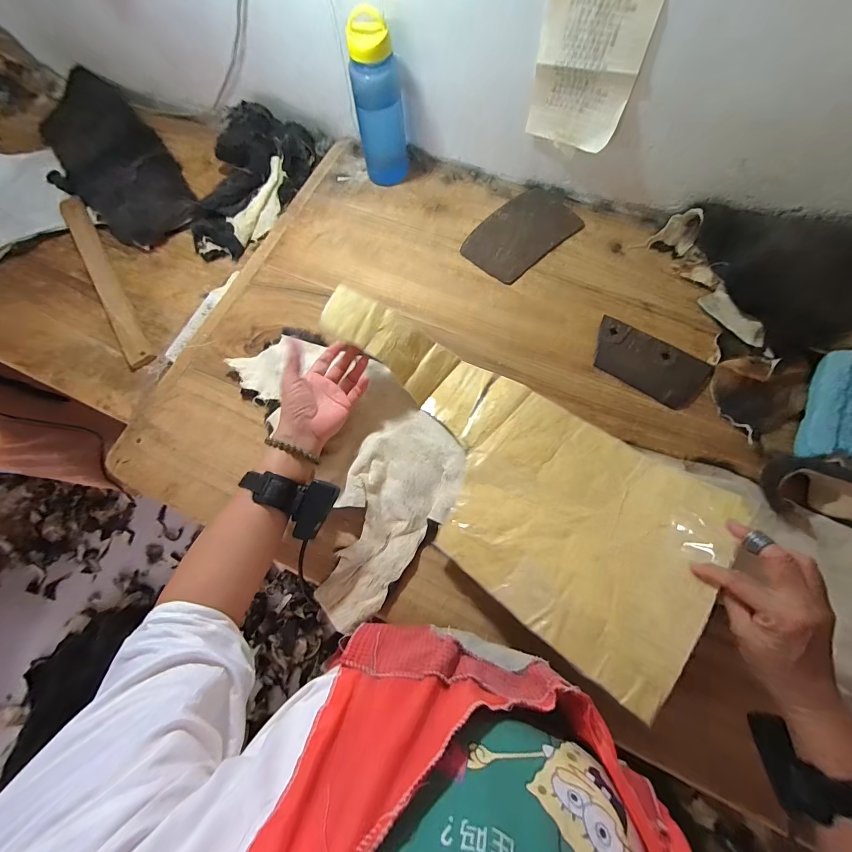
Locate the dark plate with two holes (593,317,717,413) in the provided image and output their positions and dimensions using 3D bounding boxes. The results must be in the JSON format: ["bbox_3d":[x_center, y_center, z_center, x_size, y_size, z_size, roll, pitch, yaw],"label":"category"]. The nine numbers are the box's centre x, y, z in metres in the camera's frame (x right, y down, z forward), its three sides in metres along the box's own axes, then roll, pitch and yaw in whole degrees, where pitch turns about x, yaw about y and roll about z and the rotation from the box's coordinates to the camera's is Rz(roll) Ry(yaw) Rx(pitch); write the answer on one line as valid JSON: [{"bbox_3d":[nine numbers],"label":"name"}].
[{"bbox_3d":[0.341,-0.097,0.562,0.169,0.007,0.089,31,83,14],"label":"dark plate with two holes"}]

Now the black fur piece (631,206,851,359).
[{"bbox_3d":[0.533,-0.251,0.550,0.200,0.118,0.321,-37,73,-8],"label":"black fur piece"}]

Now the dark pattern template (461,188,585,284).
[{"bbox_3d":[0.173,-0.352,0.663,0.212,0.006,0.133,-40,75,-8],"label":"dark pattern template"}]

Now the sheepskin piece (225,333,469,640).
[{"bbox_3d":[-0.101,0.027,0.534,0.248,0.034,0.428,-26,71,-7],"label":"sheepskin piece"}]

